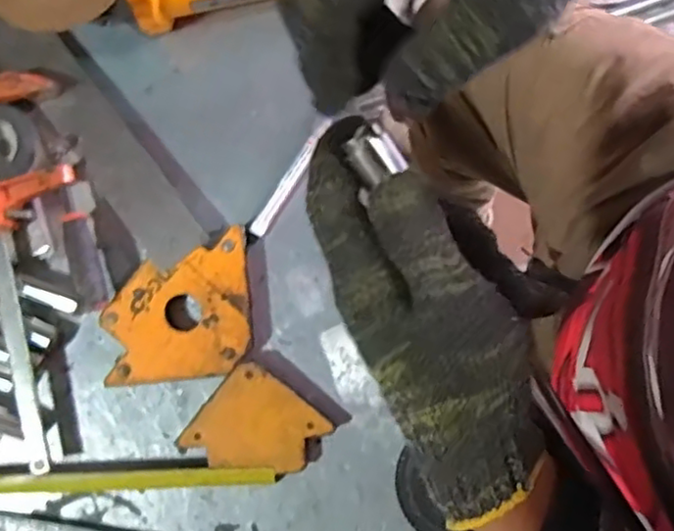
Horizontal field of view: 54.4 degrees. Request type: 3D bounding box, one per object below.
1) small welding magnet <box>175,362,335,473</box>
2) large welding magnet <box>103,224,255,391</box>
[{"bbox_3d":[-0.059,0.121,0.481,0.081,0.019,0.077,37,82,7],"label":"small welding magnet"},{"bbox_3d":[-0.119,0.033,0.490,0.109,0.015,0.101,-6,86,1],"label":"large welding magnet"}]

